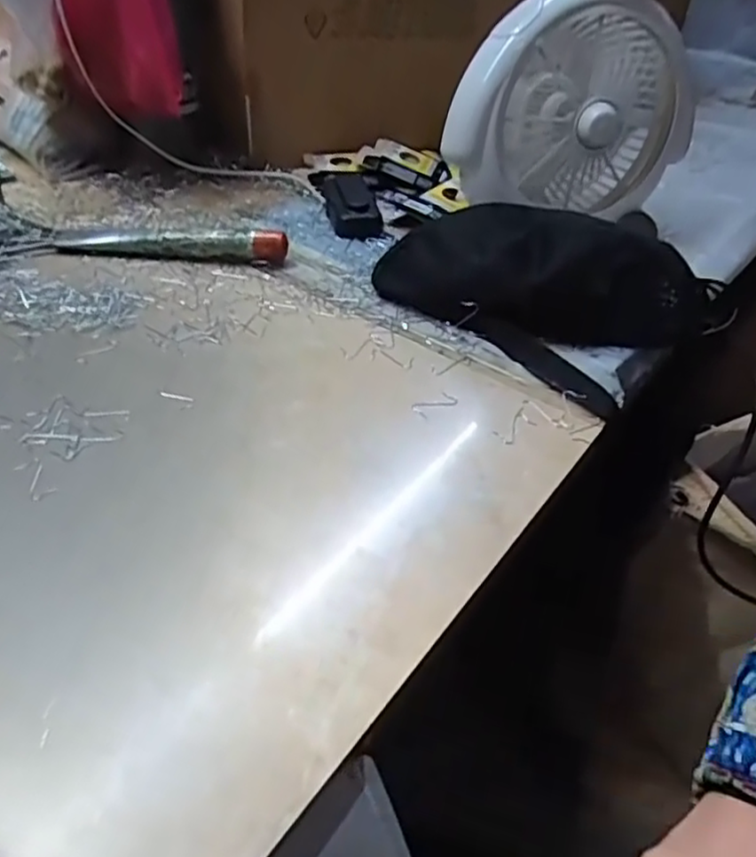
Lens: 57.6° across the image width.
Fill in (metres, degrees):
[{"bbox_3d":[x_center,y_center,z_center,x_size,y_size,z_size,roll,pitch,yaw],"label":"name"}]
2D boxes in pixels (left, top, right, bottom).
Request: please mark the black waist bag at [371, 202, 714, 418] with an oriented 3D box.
[{"bbox_3d":[0.130,-0.121,0.558,0.242,0.087,0.121,32,47,27],"label":"black waist bag"}]

